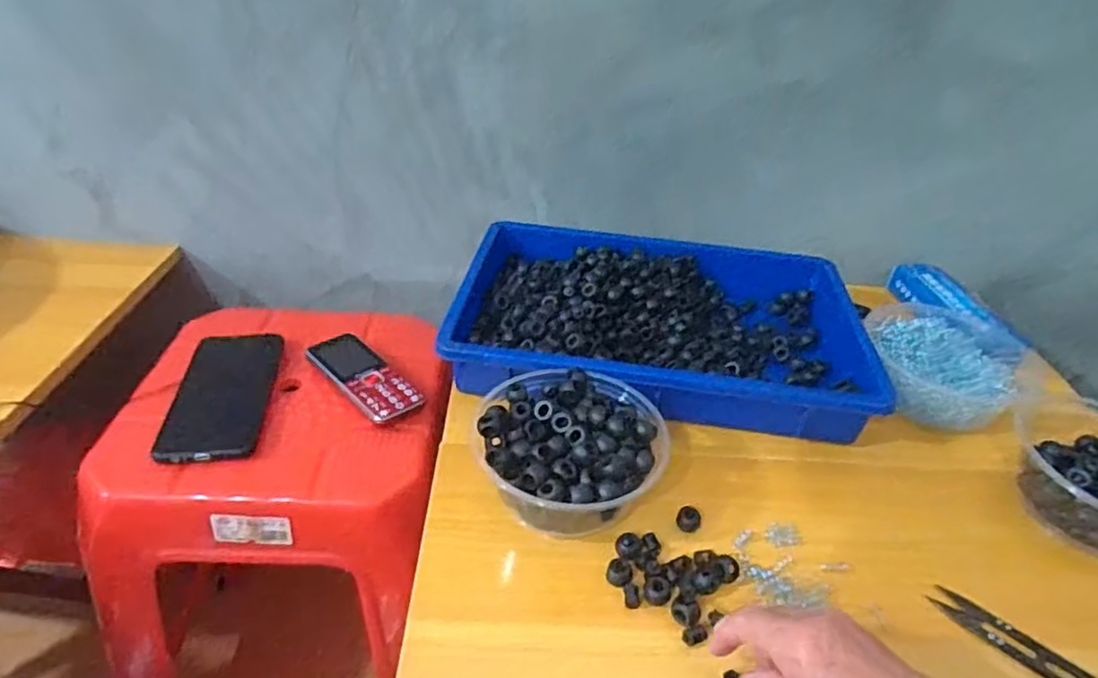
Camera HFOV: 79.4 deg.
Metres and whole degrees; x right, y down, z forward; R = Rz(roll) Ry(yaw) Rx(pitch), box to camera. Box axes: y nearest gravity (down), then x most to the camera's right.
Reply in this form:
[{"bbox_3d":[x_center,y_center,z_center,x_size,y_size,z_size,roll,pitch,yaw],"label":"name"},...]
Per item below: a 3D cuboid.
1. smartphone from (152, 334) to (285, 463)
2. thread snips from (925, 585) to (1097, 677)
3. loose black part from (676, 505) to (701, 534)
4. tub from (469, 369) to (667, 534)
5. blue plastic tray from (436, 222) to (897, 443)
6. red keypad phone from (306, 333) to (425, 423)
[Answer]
[{"bbox_3d":[-0.283,0.047,0.579,0.075,0.015,0.158,-1,35,-9],"label":"smartphone"},{"bbox_3d":[0.286,0.187,0.401,0.023,0.012,0.099,-26,46,-37],"label":"thread snips"},{"bbox_3d":[0.097,0.126,0.460,0.016,0.009,0.017,3,35,-2],"label":"loose black part"},{"bbox_3d":[0.012,0.082,0.467,0.125,0.064,0.123,3,35,-2],"label":"tub"},{"bbox_3d":[0.097,-0.017,0.613,0.357,0.054,0.235,8,35,4],"label":"blue plastic tray"},{"bbox_3d":[-0.170,0.033,0.602,0.119,0.014,0.051,32,43,33],"label":"red keypad phone"}]

